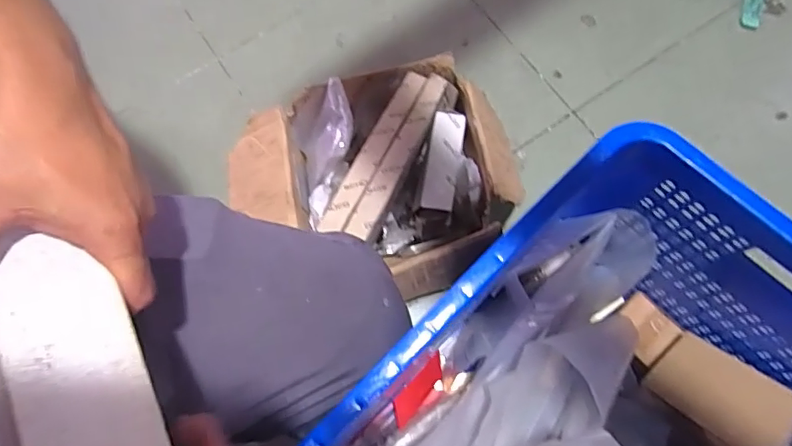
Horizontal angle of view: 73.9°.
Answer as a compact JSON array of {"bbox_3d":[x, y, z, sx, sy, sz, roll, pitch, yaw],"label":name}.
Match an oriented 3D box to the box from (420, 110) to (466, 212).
[{"bbox_3d":[0.063,-0.081,0.686,0.041,0.019,0.139,9,73,4],"label":"box"}]

